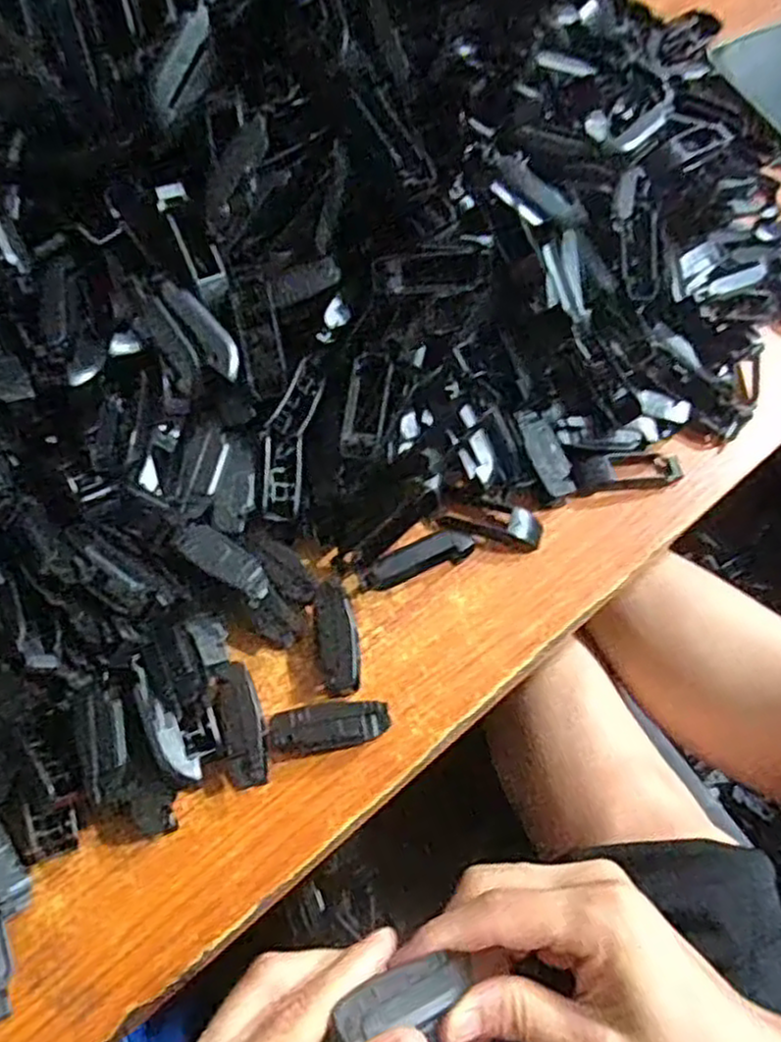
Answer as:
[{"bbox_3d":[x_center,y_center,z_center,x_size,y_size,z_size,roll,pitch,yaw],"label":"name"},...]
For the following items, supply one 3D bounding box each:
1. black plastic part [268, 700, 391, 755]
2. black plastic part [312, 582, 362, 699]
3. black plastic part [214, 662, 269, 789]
[{"bbox_3d":[-0.025,0.085,0.304,0.047,0.018,0.017,-8,67,-7],"label":"black plastic part"},{"bbox_3d":[-0.023,0.051,0.321,0.017,0.011,0.050,-9,67,-7],"label":"black plastic part"},{"bbox_3d":[-0.061,0.084,0.304,0.017,0.016,0.049,-11,67,-8],"label":"black plastic part"}]

